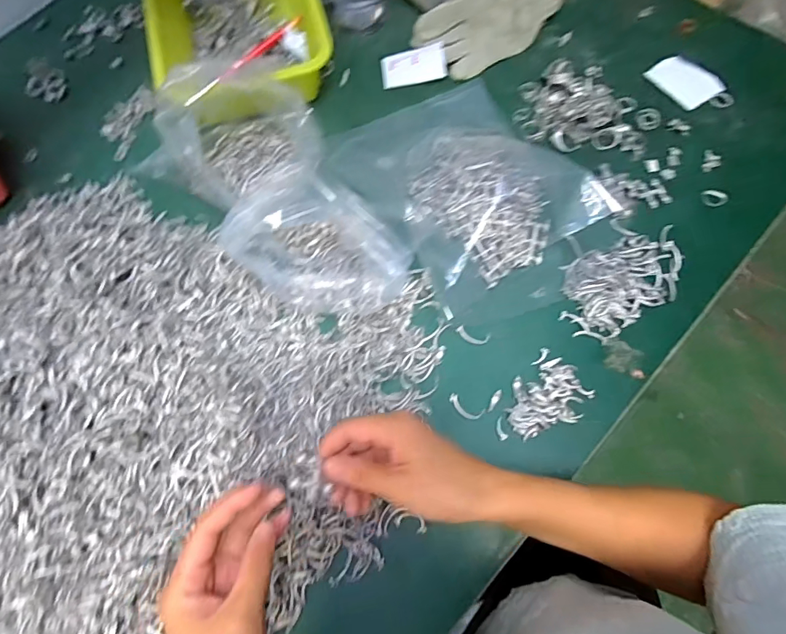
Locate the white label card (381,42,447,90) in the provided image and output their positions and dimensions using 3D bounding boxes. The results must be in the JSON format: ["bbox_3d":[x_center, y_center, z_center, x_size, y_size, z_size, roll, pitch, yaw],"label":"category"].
[{"bbox_3d":[0.026,-0.315,0.572,0.080,0.007,0.054,-10,71,9],"label":"white label card"}]

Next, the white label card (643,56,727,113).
[{"bbox_3d":[0.350,-0.284,0.549,0.059,0.004,0.074,-31,72,-4],"label":"white label card"}]

